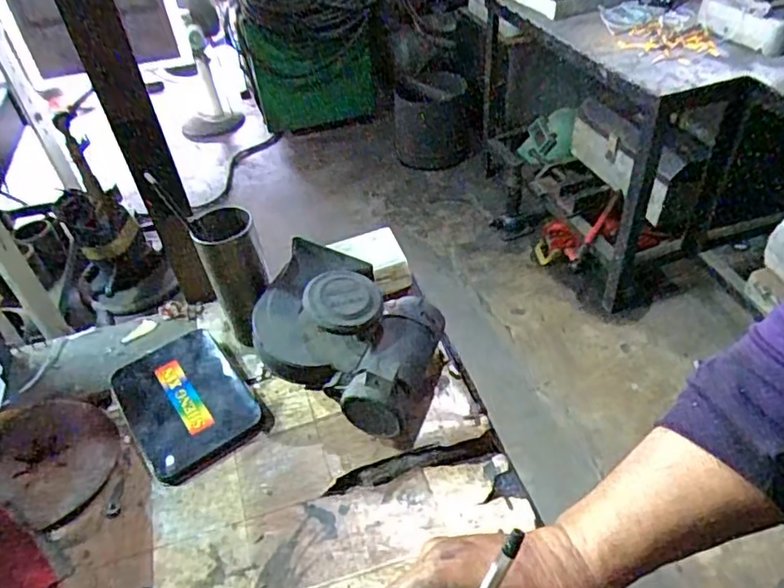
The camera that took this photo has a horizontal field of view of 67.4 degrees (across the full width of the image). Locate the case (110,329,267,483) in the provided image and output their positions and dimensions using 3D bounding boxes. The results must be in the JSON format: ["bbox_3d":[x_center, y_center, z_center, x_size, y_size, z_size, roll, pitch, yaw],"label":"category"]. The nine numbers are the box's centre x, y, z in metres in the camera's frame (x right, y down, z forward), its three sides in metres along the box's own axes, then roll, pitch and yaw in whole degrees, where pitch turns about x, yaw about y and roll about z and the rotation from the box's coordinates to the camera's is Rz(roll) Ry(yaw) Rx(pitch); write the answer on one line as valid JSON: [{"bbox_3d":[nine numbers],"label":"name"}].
[{"bbox_3d":[-0.175,0.088,0.497,0.095,0.019,0.127,-28,47,-23],"label":"case"}]

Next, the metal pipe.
[{"bbox_3d":[-0.136,-0.014,0.522,0.049,0.126,0.048,-15,44,-10],"label":"metal pipe"}]

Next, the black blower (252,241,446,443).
[{"bbox_3d":[-0.038,0.042,0.476,0.142,0.099,0.113,12,46,18],"label":"black blower"}]

